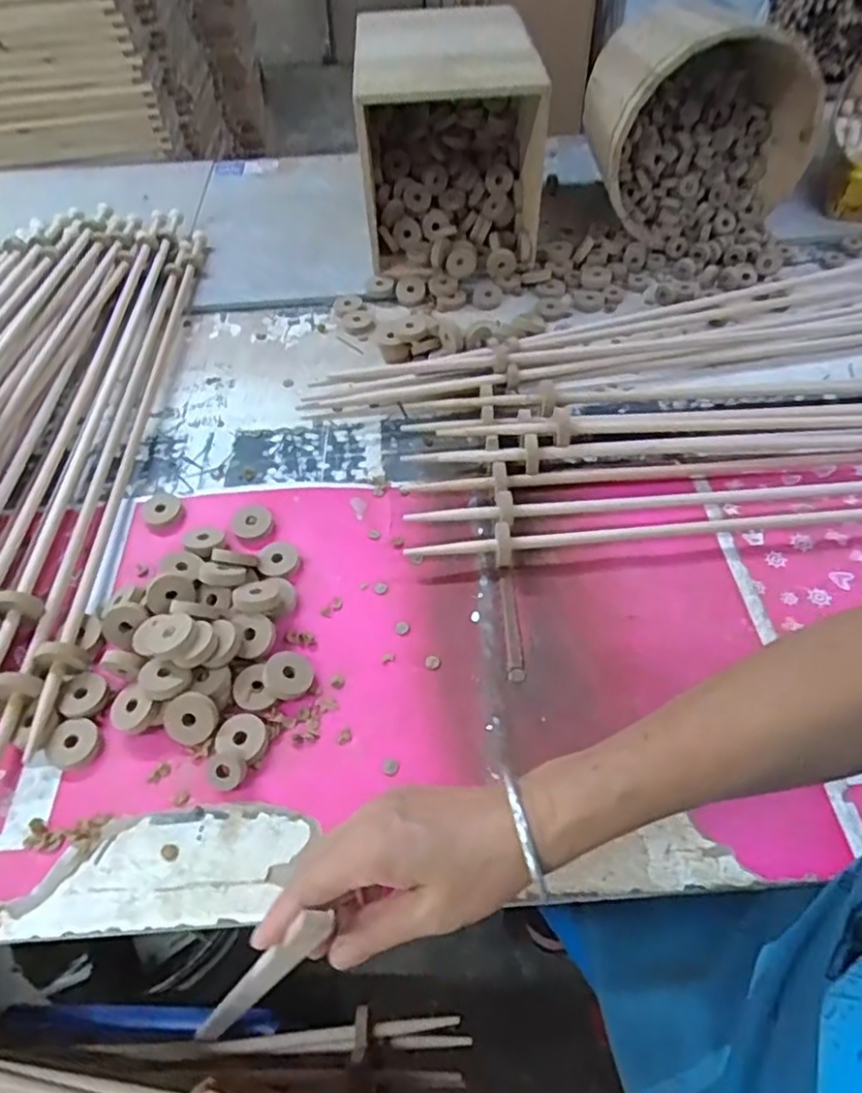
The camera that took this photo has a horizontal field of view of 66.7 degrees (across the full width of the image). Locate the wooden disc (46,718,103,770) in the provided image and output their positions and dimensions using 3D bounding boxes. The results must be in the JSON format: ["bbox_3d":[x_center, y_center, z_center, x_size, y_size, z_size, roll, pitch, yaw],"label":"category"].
[{"bbox_3d":[-0.252,0.140,0.465,0.035,0.014,0.035,-2,53,3],"label":"wooden disc"}]

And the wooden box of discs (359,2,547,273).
[{"bbox_3d":[0.024,-0.511,0.828,0.204,0.207,0.308,-3,53,2],"label":"wooden box of discs"}]

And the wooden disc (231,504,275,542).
[{"bbox_3d":[-0.155,-0.022,0.573,0.036,0.009,0.034,3,72,-9],"label":"wooden disc"}]

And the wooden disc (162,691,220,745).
[{"bbox_3d":[-0.168,0.120,0.458,0.035,0.006,0.035,0,87,-9],"label":"wooden disc"}]

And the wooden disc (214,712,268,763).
[{"bbox_3d":[-0.133,0.133,0.460,0.033,0.012,0.030,-2,53,3],"label":"wooden disc"}]

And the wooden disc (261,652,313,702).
[{"bbox_3d":[-0.104,0.094,0.480,0.036,0.006,0.037,7,53,-10],"label":"wooden disc"}]

